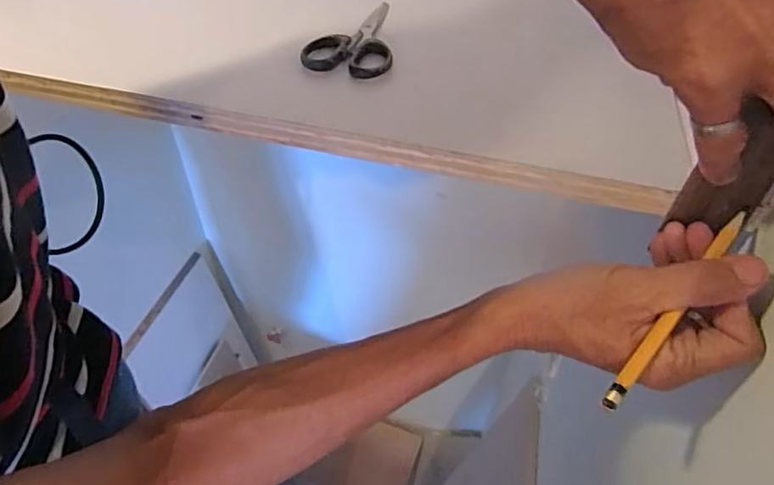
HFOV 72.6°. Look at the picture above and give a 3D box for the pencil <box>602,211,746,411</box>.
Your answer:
[{"bbox_3d":[0.150,0.034,0.272,0.010,0.008,0.130,36,77,28],"label":"pencil"}]

